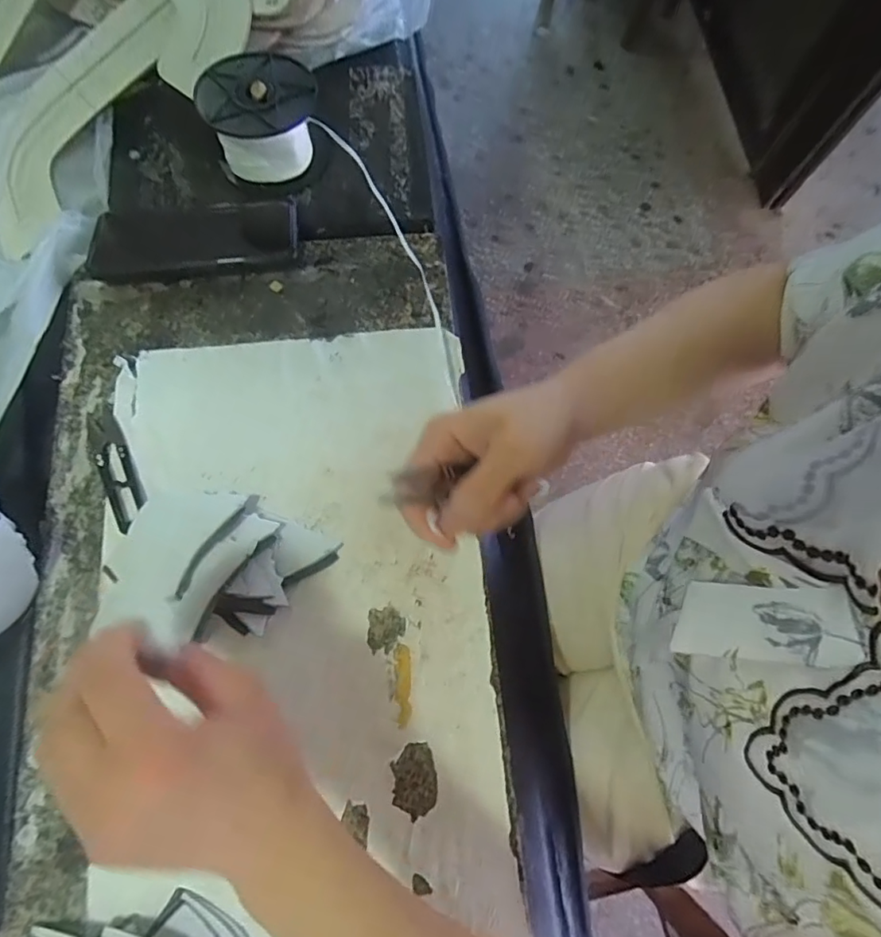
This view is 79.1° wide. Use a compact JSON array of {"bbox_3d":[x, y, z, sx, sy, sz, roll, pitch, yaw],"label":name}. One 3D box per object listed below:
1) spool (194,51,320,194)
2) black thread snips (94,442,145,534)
[{"bbox_3d":[-0.149,-0.296,0.452,0.090,0.060,0.095,1,74,-3],"label":"spool"},{"bbox_3d":[-0.226,0.011,0.378,0.022,0.005,0.068,-28,78,-11],"label":"black thread snips"}]

